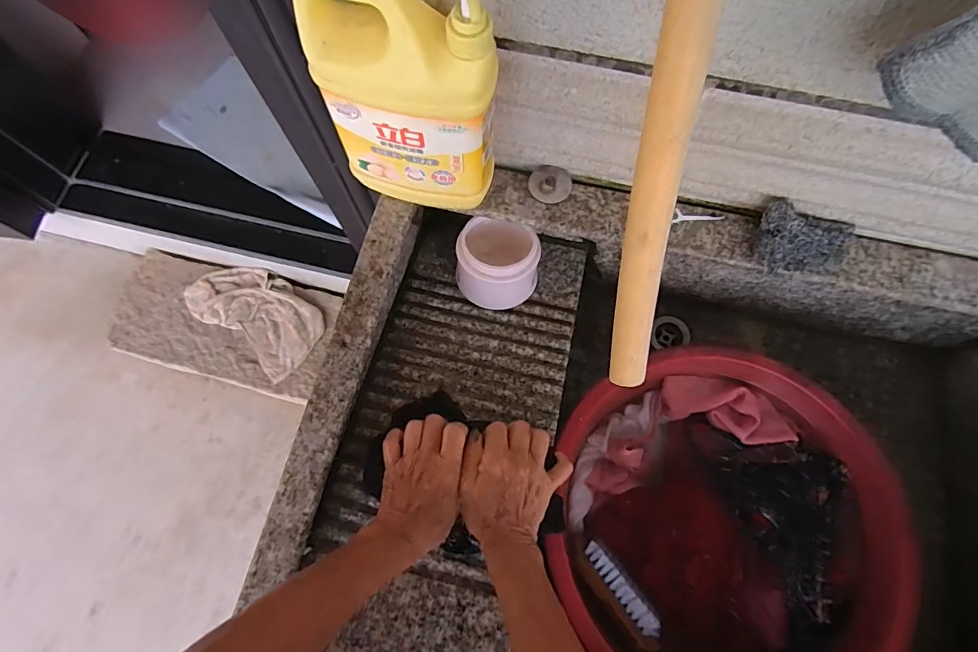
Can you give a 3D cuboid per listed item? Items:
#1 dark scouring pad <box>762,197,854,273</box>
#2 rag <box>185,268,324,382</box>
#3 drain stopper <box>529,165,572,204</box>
[{"bbox_3d":[0.319,-0.083,0.475,0.096,0.018,0.065,17,103,-7],"label":"dark scouring pad"},{"bbox_3d":[-0.572,-0.035,1.154,0.339,0.038,0.190,36,76,11],"label":"rag"},{"bbox_3d":[0.067,-0.156,0.512,0.046,0.008,0.041,15,87,14],"label":"drain stopper"}]

